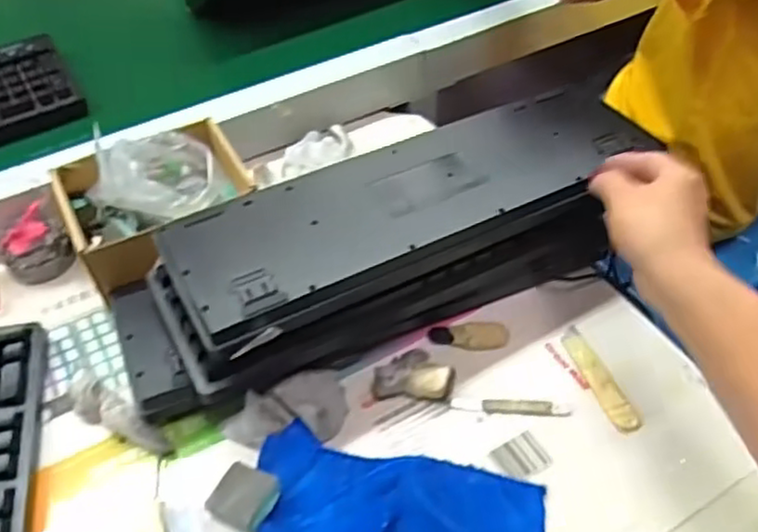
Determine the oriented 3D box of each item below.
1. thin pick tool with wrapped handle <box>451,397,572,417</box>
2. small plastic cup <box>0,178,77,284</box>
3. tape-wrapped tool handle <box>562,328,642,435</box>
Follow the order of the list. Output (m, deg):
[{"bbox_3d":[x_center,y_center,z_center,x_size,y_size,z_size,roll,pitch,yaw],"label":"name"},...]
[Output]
[{"bbox_3d":[0.107,0.113,0.569,0.094,0.012,0.016,3,49,3],"label":"thin pick tool with wrapped handle"},{"bbox_3d":[-0.319,-0.030,0.646,0.059,0.089,0.056,0,49,0],"label":"small plastic cup"},{"bbox_3d":[0.182,0.093,0.587,0.022,0.011,0.102,-15,50,-12],"label":"tape-wrapped tool handle"}]

